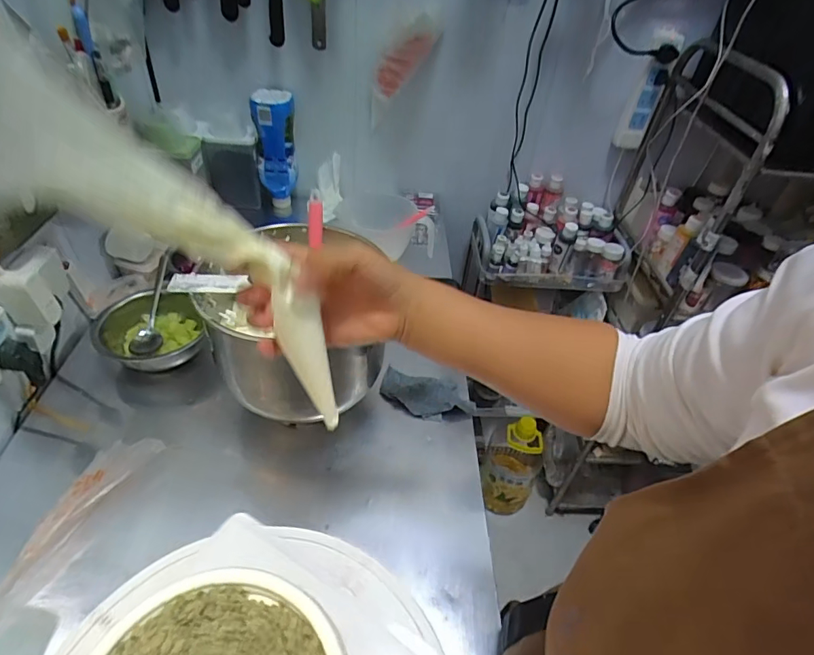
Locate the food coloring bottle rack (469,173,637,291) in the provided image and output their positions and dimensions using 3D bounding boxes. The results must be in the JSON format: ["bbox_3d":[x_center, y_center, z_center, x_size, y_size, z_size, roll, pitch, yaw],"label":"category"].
[{"bbox_3d":[0.317,-0.213,1.076,0.308,0.158,0.196,2,43,-5],"label":"food coloring bottle rack"}]

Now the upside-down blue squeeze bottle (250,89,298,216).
[{"bbox_3d":[-0.288,-0.380,1.069,0.085,0.243,0.087,-3,43,-11],"label":"upside-down blue squeeze bottle"}]

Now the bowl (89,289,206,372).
[{"bbox_3d":[-0.384,0.012,0.721,0.163,0.060,0.129,21,44,15],"label":"bowl"}]

